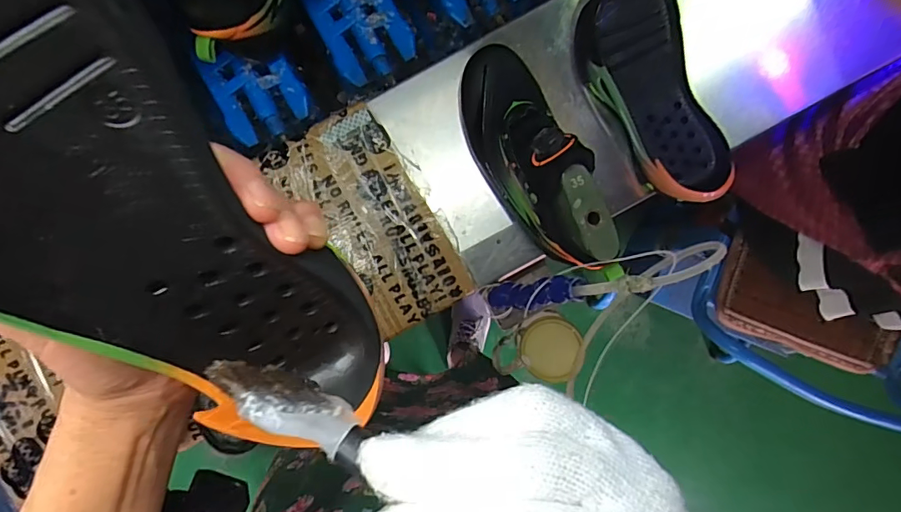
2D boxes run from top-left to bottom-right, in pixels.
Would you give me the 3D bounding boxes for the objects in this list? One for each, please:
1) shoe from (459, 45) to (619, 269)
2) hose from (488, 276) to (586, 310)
[{"bbox_3d":[0.080,-0.093,0.463,0.082,0.103,0.233,-28,68,1],"label":"shoe"},{"bbox_3d":[0.075,0.035,0.452,0.020,0.122,0.026,-23,94,-29],"label":"hose"}]

